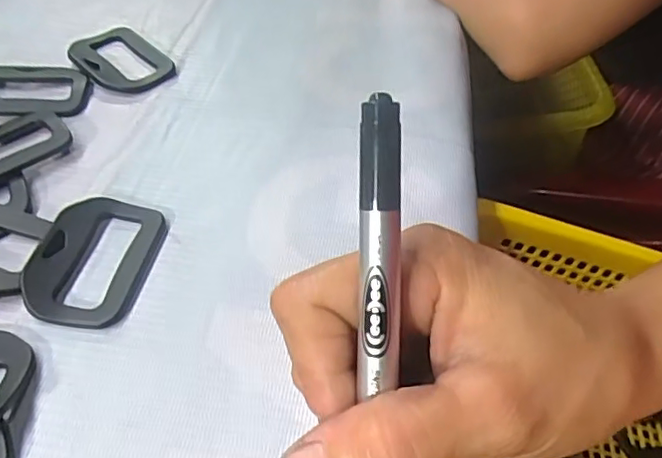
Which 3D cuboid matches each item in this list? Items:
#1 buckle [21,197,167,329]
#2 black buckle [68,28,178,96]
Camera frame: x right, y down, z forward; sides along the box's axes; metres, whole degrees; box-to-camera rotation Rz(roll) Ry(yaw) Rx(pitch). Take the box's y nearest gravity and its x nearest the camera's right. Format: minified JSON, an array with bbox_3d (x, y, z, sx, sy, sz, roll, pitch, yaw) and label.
[{"bbox_3d":[-0.095,0.010,0.236,0.044,0.009,0.061,9,49,5],"label":"buckle"},{"bbox_3d":[-0.117,-0.094,0.328,0.060,0.006,0.042,36,56,25],"label":"black buckle"}]

